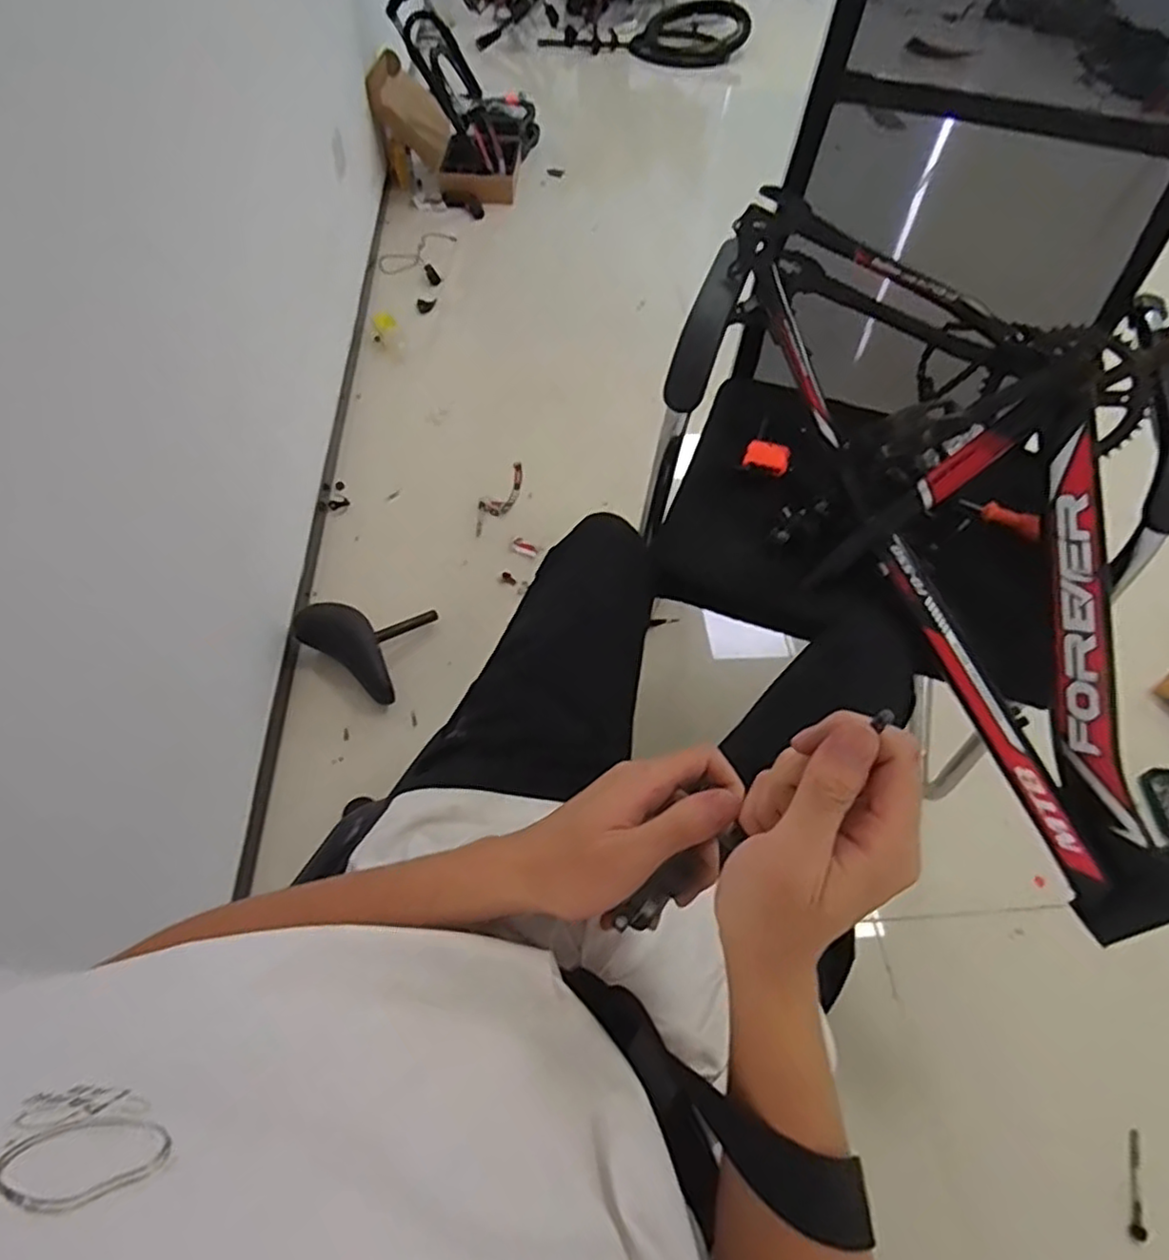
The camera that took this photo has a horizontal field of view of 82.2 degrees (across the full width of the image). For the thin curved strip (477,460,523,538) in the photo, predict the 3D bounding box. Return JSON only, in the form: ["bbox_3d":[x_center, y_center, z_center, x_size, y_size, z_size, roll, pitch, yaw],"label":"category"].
[{"bbox_3d":[-0.187,-0.299,1.512,0.068,0.020,0.240,26,57,14],"label":"thin curved strip"}]

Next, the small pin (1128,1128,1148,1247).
[{"bbox_3d":[0.696,0.696,0.840,0.018,0.017,0.118,26,58,15],"label":"small pin"}]

